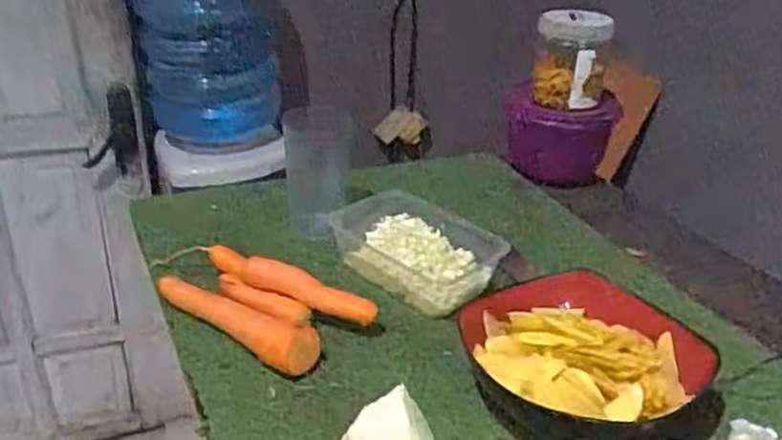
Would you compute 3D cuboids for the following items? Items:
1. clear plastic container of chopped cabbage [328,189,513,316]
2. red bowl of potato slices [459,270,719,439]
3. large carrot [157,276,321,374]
[{"bbox_3d":[0.022,0.026,0.761,0.192,0.044,0.112,25,37,35],"label":"clear plastic container of chopped cabbage"},{"bbox_3d":[0.148,0.116,0.581,0.184,0.069,0.145,20,34,28],"label":"red bowl of potato slices"},{"bbox_3d":[-0.137,0.088,0.640,0.181,0.040,0.033,20,34,29],"label":"large carrot"}]

